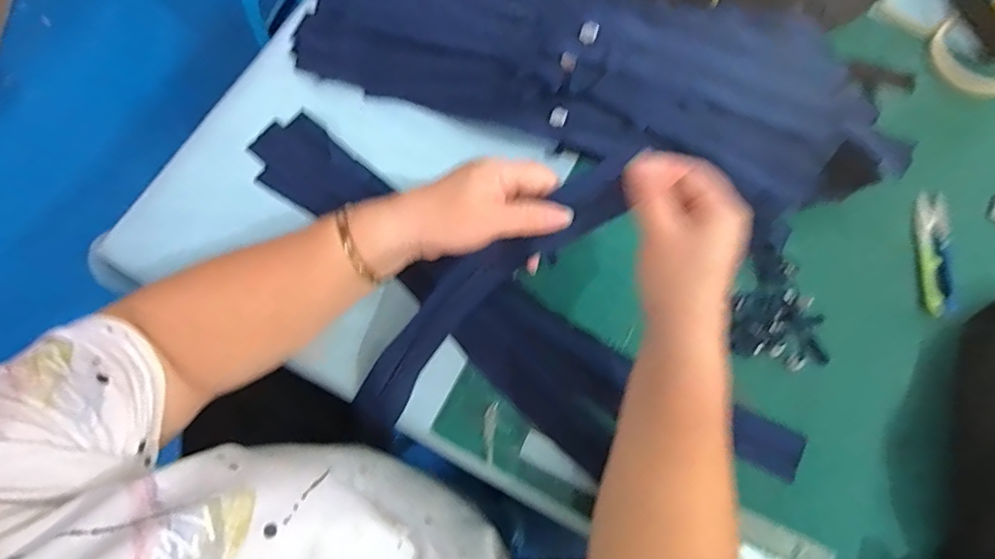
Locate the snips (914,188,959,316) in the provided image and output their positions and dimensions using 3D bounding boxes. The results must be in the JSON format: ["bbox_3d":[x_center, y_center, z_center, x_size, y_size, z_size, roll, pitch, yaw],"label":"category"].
[{"bbox_3d":[0.394,-0.024,0.490,0.029,0.006,0.116,10,71,1],"label":"snips"}]

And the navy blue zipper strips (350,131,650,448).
[{"bbox_3d":[-0.007,0.011,0.410,0.302,0.036,0.055,-44,77,16],"label":"navy blue zipper strips"}]

